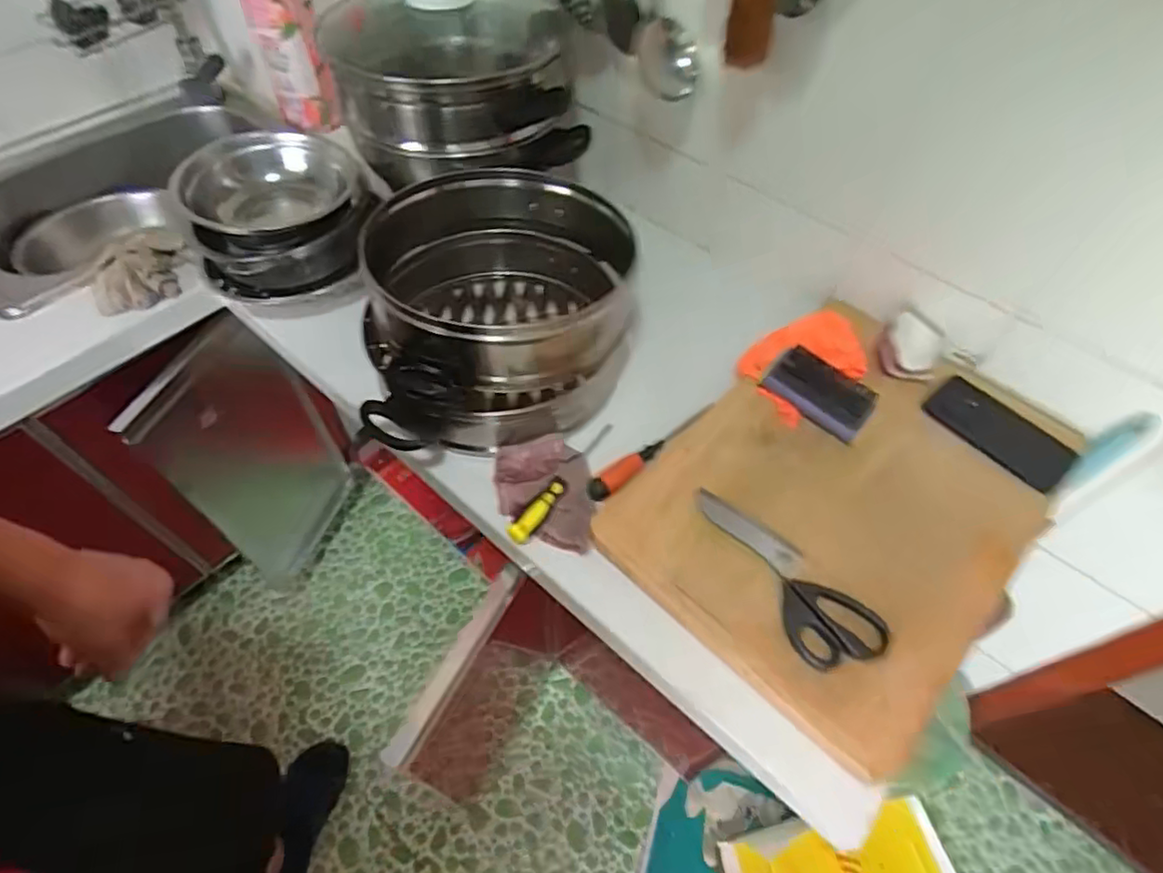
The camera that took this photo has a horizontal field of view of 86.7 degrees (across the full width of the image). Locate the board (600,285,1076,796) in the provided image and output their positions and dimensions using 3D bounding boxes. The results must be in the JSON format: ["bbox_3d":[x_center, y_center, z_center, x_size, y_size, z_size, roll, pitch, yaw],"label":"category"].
[{"bbox_3d":[0.287,0.052,0.671,0.344,0.022,0.463,38,65,22],"label":"board"}]

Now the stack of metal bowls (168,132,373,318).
[{"bbox_3d":[-0.414,-0.296,0.859,0.203,0.144,0.227,-4,56,-4],"label":"stack of metal bowls"}]

